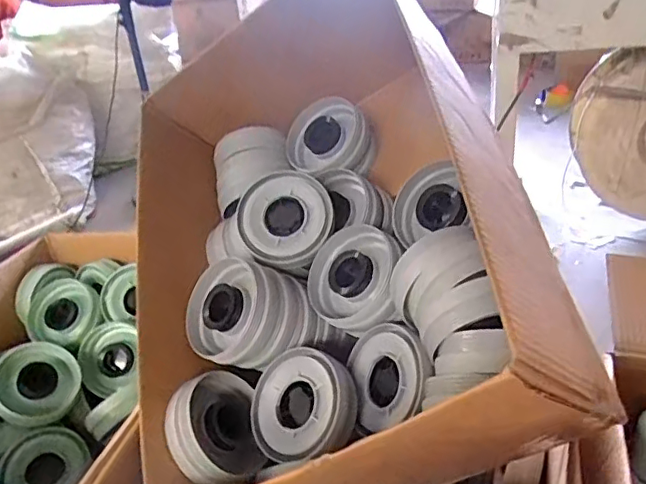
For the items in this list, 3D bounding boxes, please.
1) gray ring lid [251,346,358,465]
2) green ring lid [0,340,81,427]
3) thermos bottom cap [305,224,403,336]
[{"bbox_3d":[-0.025,0.199,0.692,0.127,0.040,0.128,-12,61,22],"label":"gray ring lid"},{"bbox_3d":[-0.483,0.237,0.951,0.028,0.133,0.136,-38,25,46],"label":"green ring lid"},{"bbox_3d":[0.044,0.047,0.738,0.139,0.050,0.132,-11,66,25],"label":"thermos bottom cap"}]

